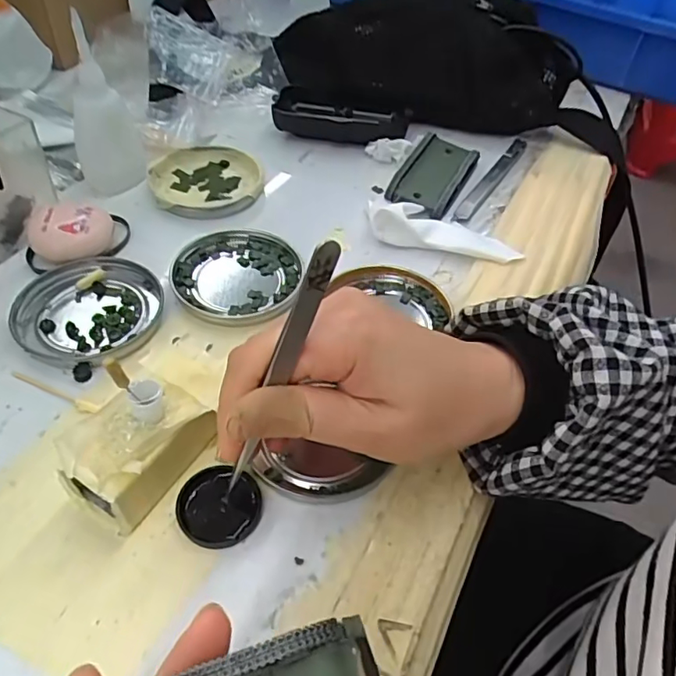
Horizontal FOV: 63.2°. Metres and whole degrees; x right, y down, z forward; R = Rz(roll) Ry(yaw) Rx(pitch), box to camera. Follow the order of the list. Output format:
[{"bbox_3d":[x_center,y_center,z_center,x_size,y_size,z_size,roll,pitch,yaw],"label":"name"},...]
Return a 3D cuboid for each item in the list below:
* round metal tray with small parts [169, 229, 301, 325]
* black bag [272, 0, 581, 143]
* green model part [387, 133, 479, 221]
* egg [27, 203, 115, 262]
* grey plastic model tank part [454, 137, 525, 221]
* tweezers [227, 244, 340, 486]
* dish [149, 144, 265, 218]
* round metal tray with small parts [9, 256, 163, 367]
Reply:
[{"bbox_3d":[-0.063,-0.038,0.341,0.076,0.009,0.078,2,49,-2],"label":"round metal tray with small parts"},{"bbox_3d":[0.072,-0.239,0.470,0.249,0.093,0.124,-2,49,-6],"label":"black bag"},{"bbox_3d":[0.074,-0.125,0.417,0.045,0.019,0.087,24,52,16],"label":"green model part"},{"bbox_3d":[-0.164,-0.066,0.340,0.044,0.026,0.037,2,49,-2],"label":"egg"},{"bbox_3d":[0.123,-0.127,0.434,0.011,0.005,0.137,27,52,18],"label":"grey plastic model tank part"},{"bbox_3d":[-0.023,0.015,0.208,0.011,0.123,0.007,-7,46,-37],"label":"tweezers"},{"bbox_3d":[-0.095,-0.116,0.403,0.079,0.015,0.071,-18,53,-19],"label":"dish"},{"bbox_3d":[-0.145,-0.017,0.314,0.079,0.008,0.075,2,49,-2],"label":"round metal tray with small parts"}]

